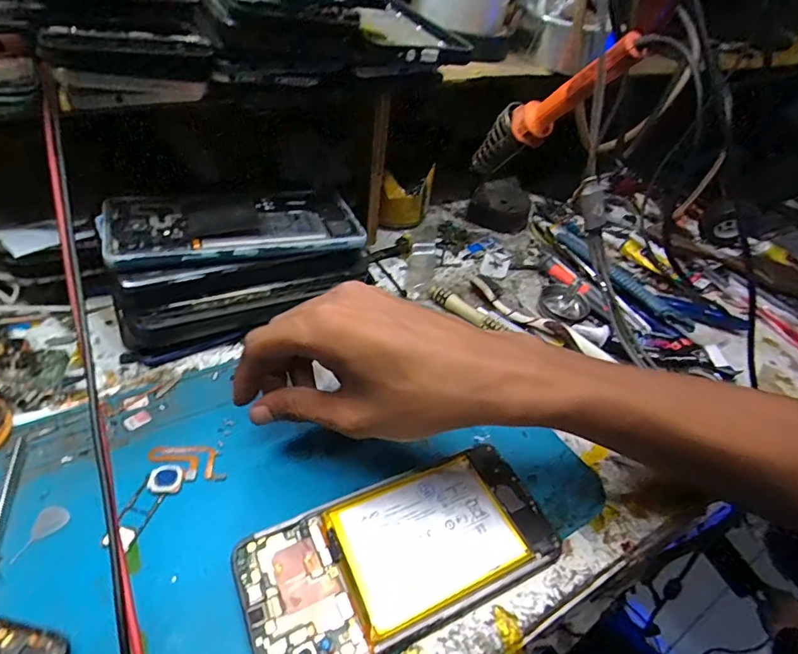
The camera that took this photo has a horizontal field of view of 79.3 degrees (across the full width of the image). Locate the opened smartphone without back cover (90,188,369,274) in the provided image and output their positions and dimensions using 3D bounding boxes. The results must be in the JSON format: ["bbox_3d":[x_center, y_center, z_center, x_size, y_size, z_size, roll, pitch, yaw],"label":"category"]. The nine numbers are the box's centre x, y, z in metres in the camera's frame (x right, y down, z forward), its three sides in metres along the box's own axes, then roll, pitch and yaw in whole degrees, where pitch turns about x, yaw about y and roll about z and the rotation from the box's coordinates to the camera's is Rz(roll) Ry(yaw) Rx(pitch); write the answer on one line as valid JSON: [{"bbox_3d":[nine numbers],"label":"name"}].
[{"bbox_3d":[-0.106,-0.069,0.321,0.157,0.014,0.075,-12,47,-22],"label":"opened smartphone without back cover"}]

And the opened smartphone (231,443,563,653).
[{"bbox_3d":[0.003,0.111,0.240,0.152,0.011,0.071,-15,47,-23],"label":"opened smartphone"}]

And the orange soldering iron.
[{"bbox_3d":[0.116,-0.174,0.390,0.024,0.175,0.035,-22,92,-29],"label":"orange soldering iron"}]

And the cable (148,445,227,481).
[{"bbox_3d":[-0.117,0.074,0.266,0.042,0.004,0.022,1,42,-7],"label":"cable"}]

